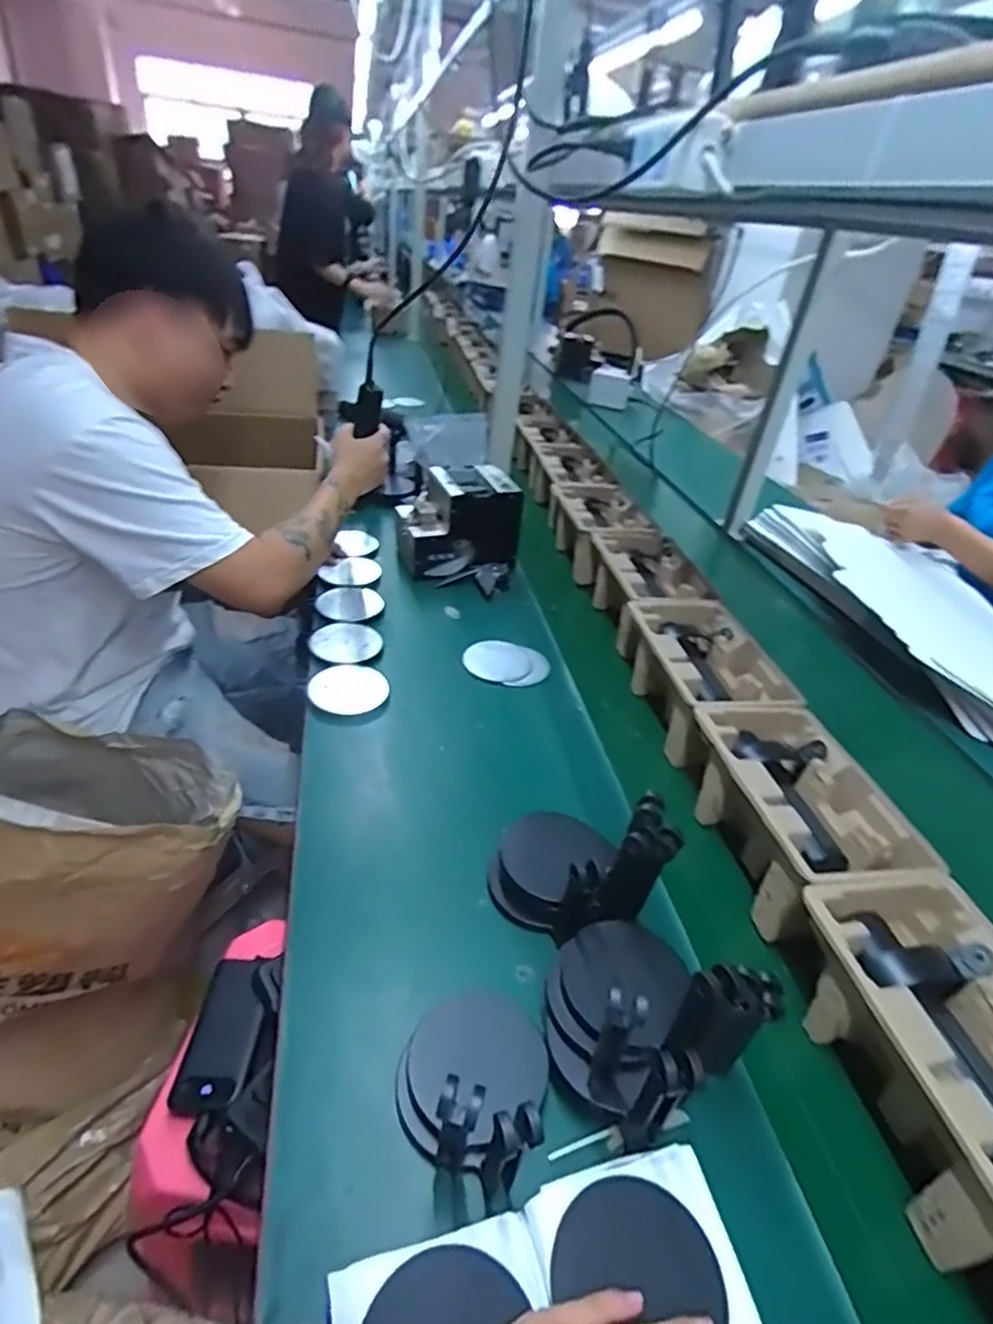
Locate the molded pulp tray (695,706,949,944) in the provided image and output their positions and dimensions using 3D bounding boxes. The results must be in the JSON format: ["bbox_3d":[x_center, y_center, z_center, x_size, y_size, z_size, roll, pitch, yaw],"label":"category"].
[{"bbox_3d":[0.300,0.154,0.652,0.151,0.100,0.223,0,37,-13],"label":"molded pulp tray"}]

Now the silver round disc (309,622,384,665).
[{"bbox_3d":[-0.203,-0.027,0.873,0.085,0.008,0.102,23,33,14],"label":"silver round disc"}]

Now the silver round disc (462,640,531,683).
[{"bbox_3d":[0.001,-0.002,0.885,0.090,0.011,0.079,6,35,3],"label":"silver round disc"}]

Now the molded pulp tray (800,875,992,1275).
[{"bbox_3d":[0.329,0.283,0.473,0.149,0.094,0.219,-2,37,-15],"label":"molded pulp tray"}]

